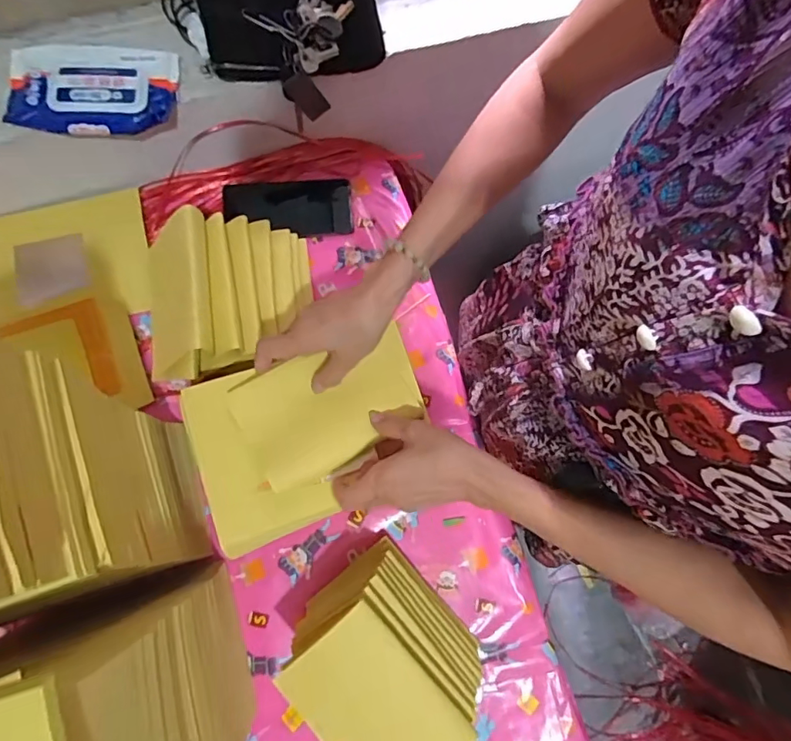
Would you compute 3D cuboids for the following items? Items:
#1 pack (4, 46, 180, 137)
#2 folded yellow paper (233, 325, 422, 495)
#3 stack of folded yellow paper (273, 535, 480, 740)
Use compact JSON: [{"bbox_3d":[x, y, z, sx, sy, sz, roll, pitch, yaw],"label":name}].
[{"bbox_3d":[-0.328,-0.302,0.545,0.169,0.020,0.104,2,78,1],"label":"pack"},{"bbox_3d":[-0.062,0.039,0.494,0.173,0.019,0.116,-18,79,-4],"label":"folded yellow paper"},{"bbox_3d":[-0.008,0.290,0.511,0.147,0.127,0.177,-42,81,-8],"label":"stack of folded yellow paper"}]

